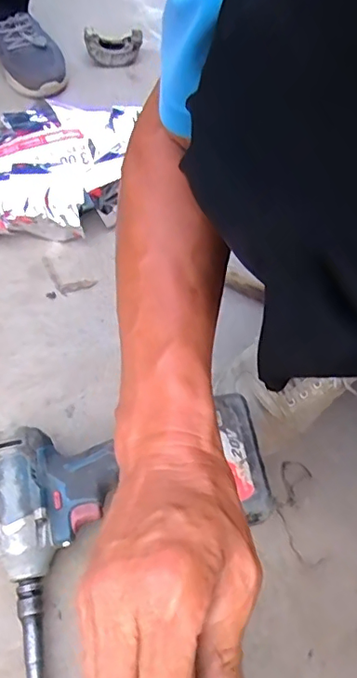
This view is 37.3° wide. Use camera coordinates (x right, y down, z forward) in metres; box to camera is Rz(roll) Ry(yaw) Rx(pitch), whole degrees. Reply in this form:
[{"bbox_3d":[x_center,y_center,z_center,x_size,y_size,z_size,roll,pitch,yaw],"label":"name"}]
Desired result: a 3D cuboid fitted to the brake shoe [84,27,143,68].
[{"bbox_3d":[-0.116,-0.526,0.951,0.101,0.068,0.029,-8,56,-10],"label":"brake shoe"}]

